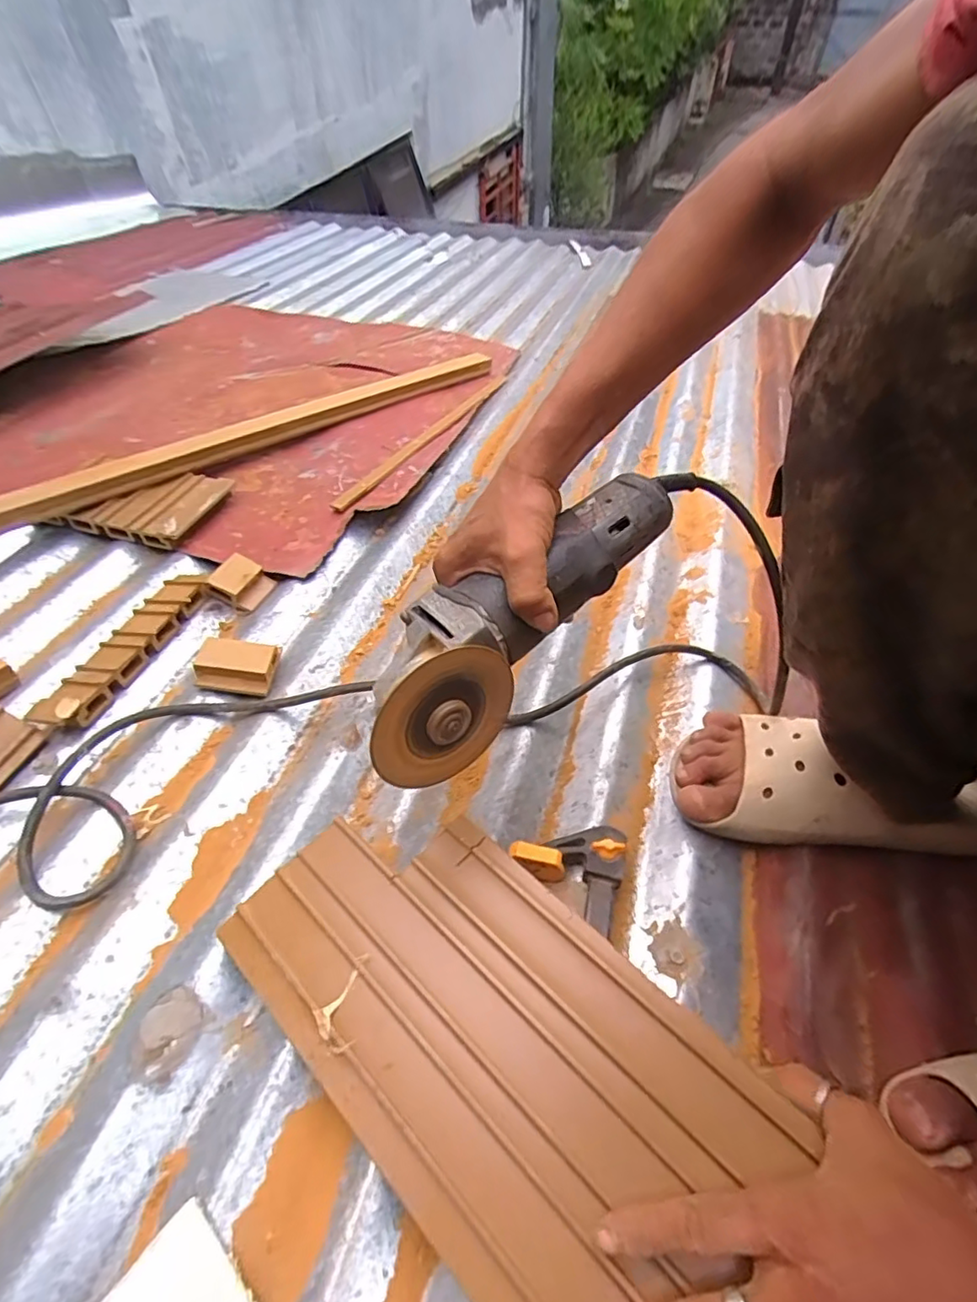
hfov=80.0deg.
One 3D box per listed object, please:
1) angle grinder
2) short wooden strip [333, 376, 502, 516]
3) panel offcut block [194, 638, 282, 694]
[{"bbox_3d":[0.017,-0.032,0.393,0.080,0.084,0.268,37,71,28],"label":"angle grinder"},{"bbox_3d":[-0.082,-0.345,0.902,0.022,0.008,0.513,21,49,16],"label":"short wooden strip"},{"bbox_3d":[-0.243,0.015,0.566,0.070,0.029,0.045,3,47,0],"label":"panel offcut block"}]

